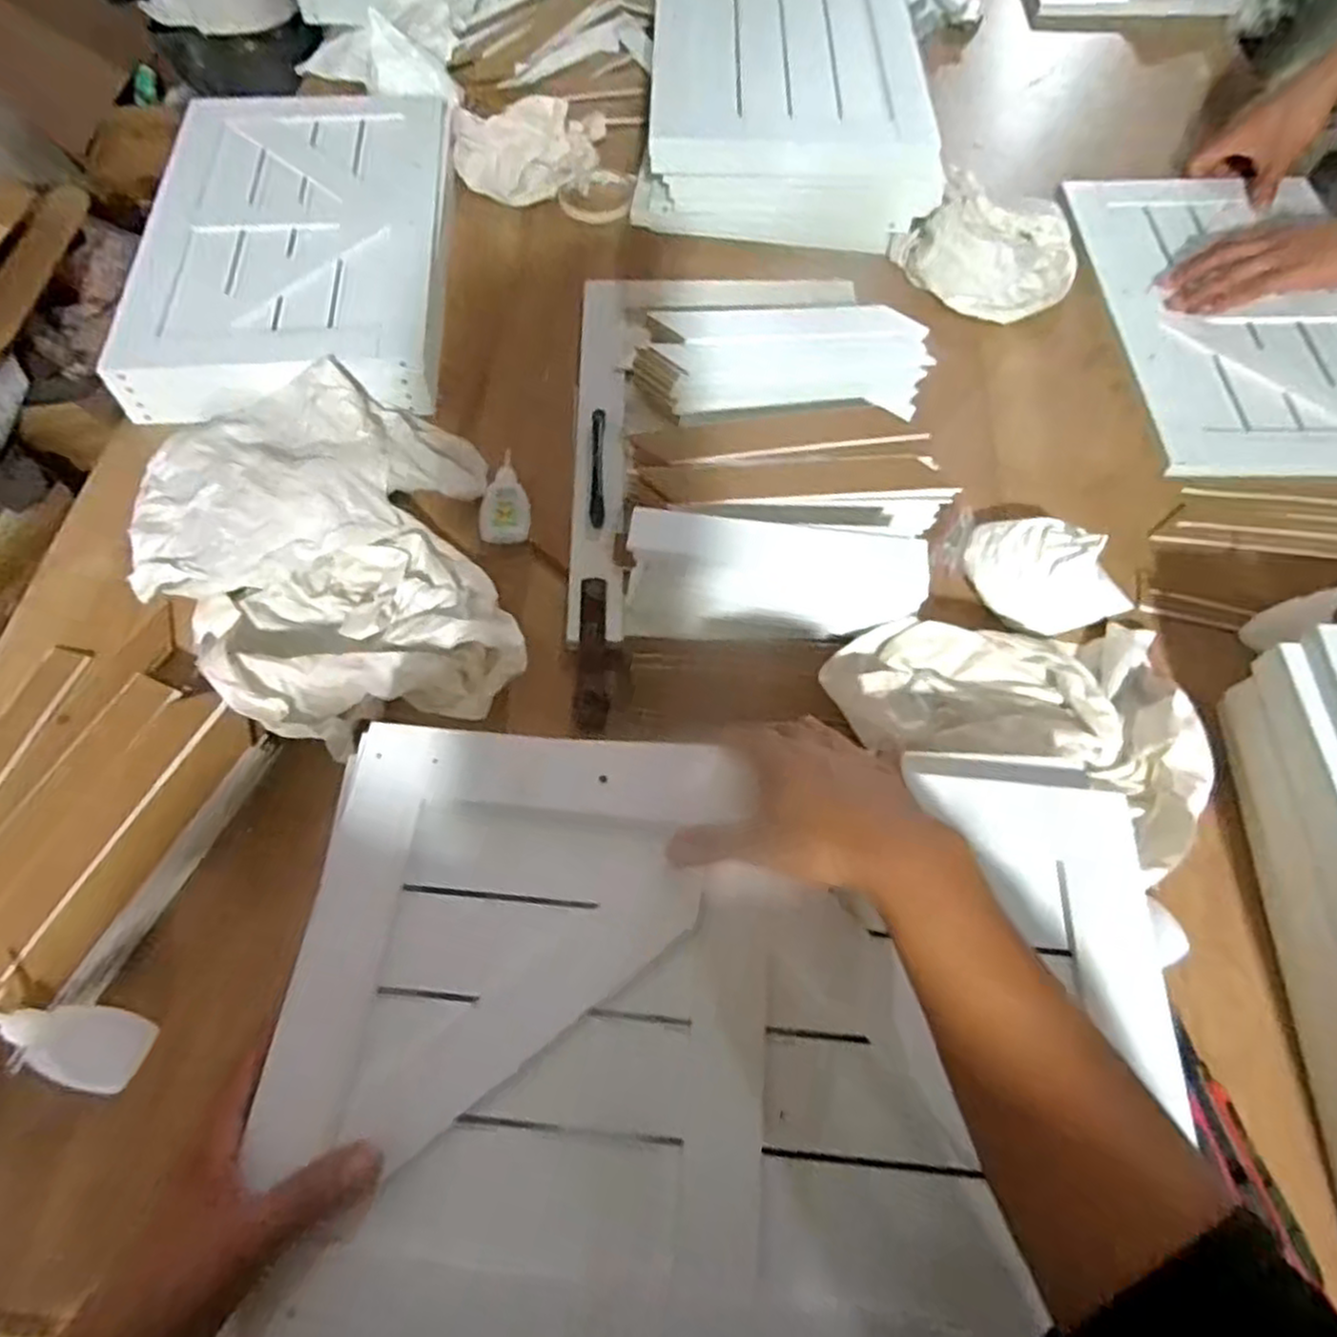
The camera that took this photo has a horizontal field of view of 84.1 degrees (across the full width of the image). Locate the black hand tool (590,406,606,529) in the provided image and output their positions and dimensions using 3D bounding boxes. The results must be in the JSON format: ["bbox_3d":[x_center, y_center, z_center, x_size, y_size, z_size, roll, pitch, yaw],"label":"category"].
[{"bbox_3d":[-0.060,-0.174,0.639,0.012,0.012,0.122,-2,64,-1],"label":"black hand tool"}]

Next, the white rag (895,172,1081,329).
[{"bbox_3d":[0.337,-0.439,0.770,0.169,0.063,0.162,39,70,17],"label":"white rag"}]

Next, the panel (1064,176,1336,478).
[{"bbox_3d":[0.587,-0.361,0.751,0.274,0.022,0.437,0,64,0],"label":"panel"}]

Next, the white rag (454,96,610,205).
[{"bbox_3d":[-0.155,-0.583,0.827,0.169,0.059,0.090,-4,64,-2],"label":"white rag"}]

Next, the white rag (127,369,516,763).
[{"bbox_3d":[-0.261,-0.100,0.585,0.267,0.059,0.322,-14,64,-7],"label":"white rag"}]

